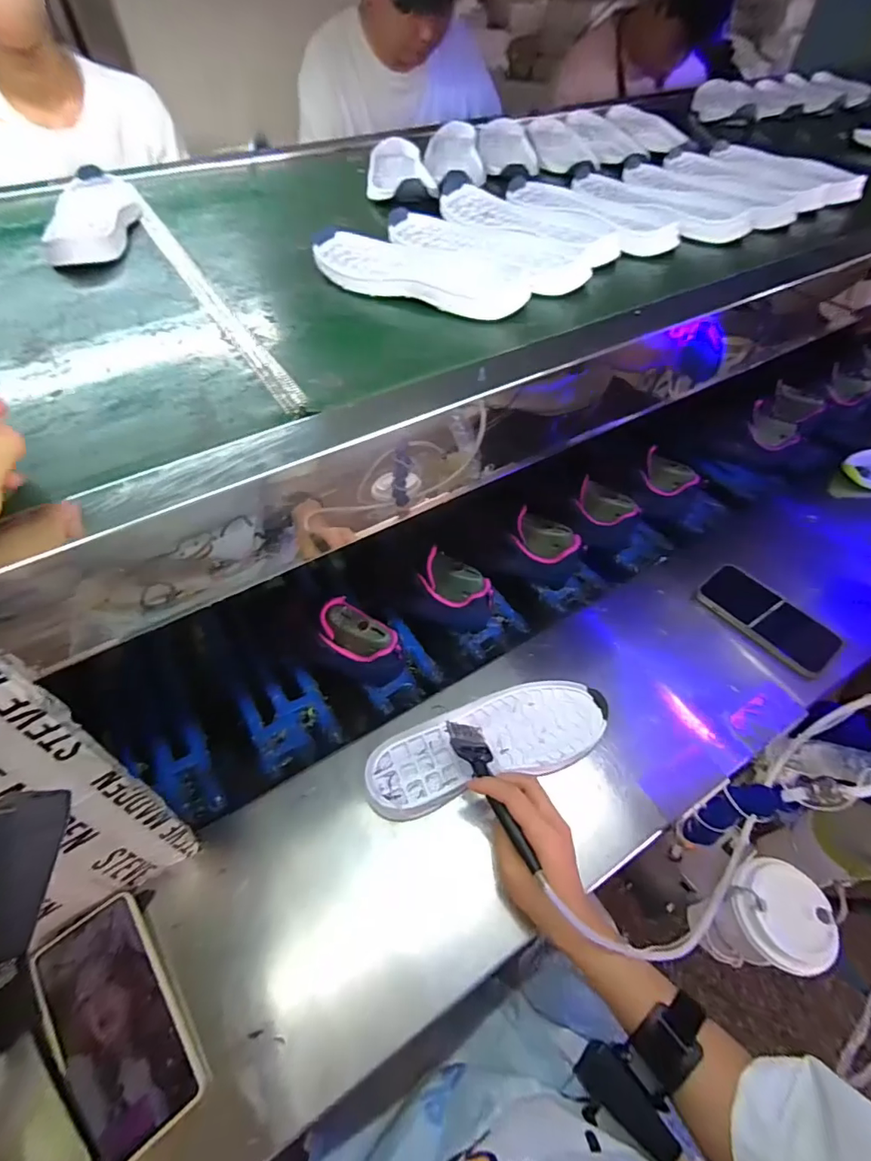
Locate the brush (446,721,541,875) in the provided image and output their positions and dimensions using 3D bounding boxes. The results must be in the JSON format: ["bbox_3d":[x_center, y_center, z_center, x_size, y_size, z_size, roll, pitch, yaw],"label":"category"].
[{"bbox_3d":[0.051,0.189,0.460,0.034,0.018,0.139,-17,44,-13],"label":"brush"}]

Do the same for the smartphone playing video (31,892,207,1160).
[{"bbox_3d":[-0.251,0.346,0.394,0.079,0.015,0.164,-33,63,-29],"label":"smartphone playing video"}]

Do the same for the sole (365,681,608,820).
[{"bbox_3d":[0.057,0.169,0.531,0.261,0.025,0.093,-15,52,-11],"label":"sole"}]

